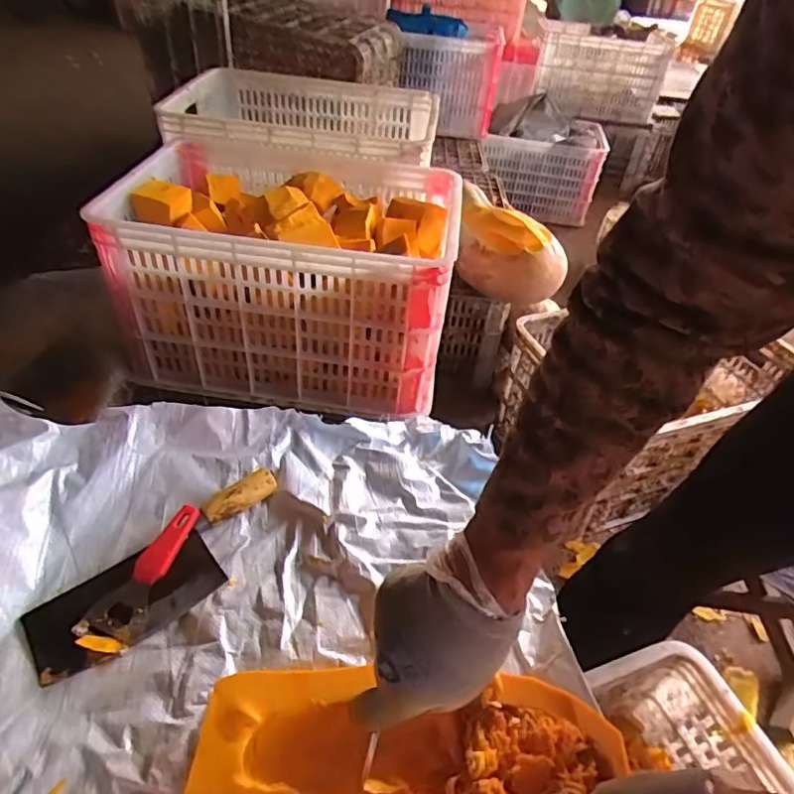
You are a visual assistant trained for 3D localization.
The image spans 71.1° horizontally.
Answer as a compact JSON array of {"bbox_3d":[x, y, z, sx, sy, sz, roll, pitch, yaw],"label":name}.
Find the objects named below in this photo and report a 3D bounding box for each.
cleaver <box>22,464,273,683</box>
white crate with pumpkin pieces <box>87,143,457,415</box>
[{"bbox_3d":[-0.224,0.165,0.553,0.265,0.043,0.097,-27,54,-33],"label":"cleaver"},{"bbox_3d":[-0.159,-0.200,0.932,0.479,0.307,0.371,6,41,0],"label":"white crate with pumpkin pieces"}]

